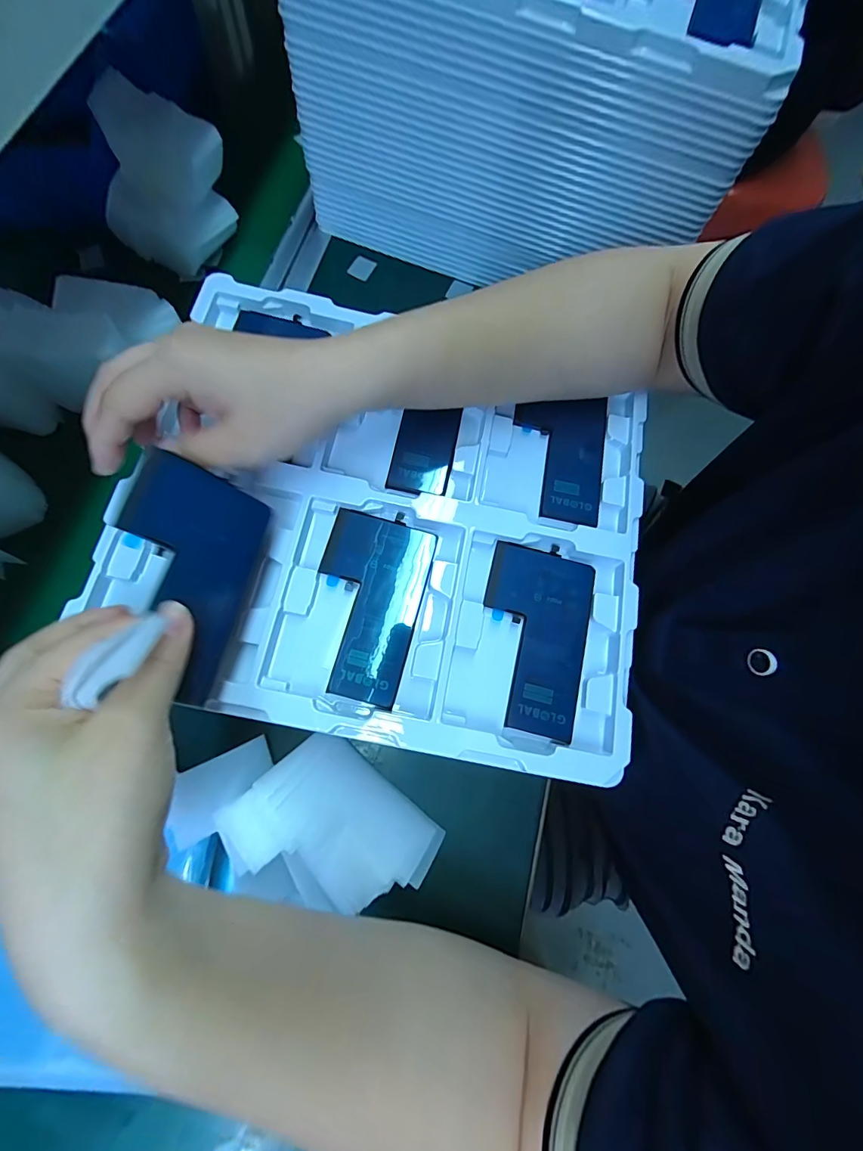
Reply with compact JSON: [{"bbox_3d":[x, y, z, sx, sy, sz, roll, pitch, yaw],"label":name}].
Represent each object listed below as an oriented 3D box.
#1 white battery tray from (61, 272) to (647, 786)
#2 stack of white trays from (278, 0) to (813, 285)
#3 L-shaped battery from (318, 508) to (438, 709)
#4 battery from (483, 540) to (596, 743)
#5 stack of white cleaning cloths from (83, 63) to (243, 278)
[{"bbox_3d":[-0.025,-0.042,0.276,0.312,0.025,0.269,11,76,1],"label":"white battery tray"},{"bbox_3d":[0.092,-0.438,0.365,0.319,0.167,0.294,19,74,2],"label":"stack of white trays"},{"bbox_3d":[-0.040,0.015,0.260,0.064,0.004,0.109,15,74,1],"label":"L-shaped battery"},{"bbox_3d":[0.062,0.036,0.262,0.063,0.004,0.109,13,76,1],"label":"battery"},{"bbox_3d":[-0.220,-0.320,0.357,0.083,0.090,0.083,36,75,7],"label":"stack of white cleaning cloths"}]

